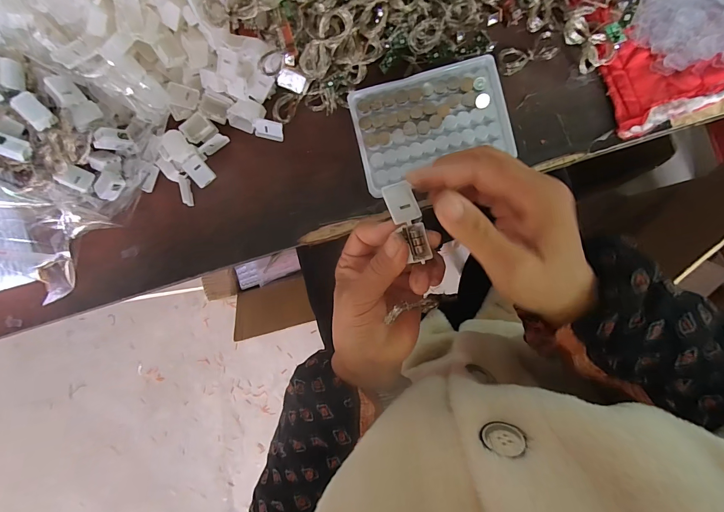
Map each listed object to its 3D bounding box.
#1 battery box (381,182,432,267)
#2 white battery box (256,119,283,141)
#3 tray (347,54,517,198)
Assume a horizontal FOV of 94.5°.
[{"bbox_3d":[0.032,-0.023,0.223,0.019,0.009,0.054,-21,85,5],"label":"battery box"},{"bbox_3d":[-0.090,-0.123,0.327,0.026,0.011,0.016,12,92,5],"label":"white battery box"},{"bbox_3d":[0.059,-0.118,0.296,0.129,0.010,0.091,-14,91,5],"label":"tray"}]

